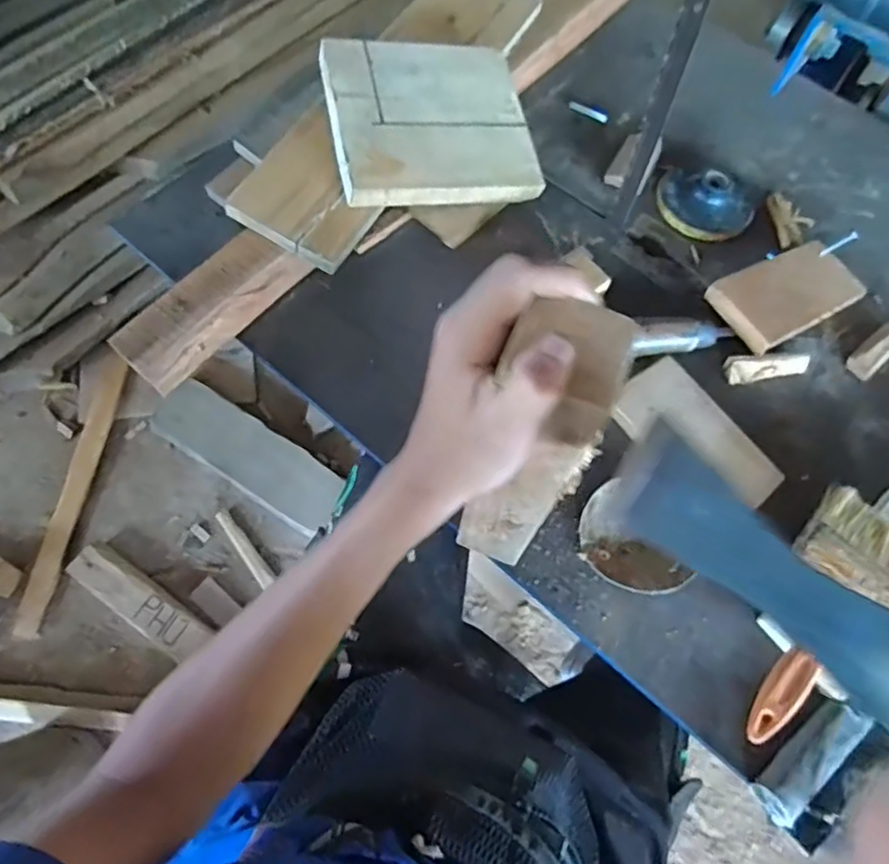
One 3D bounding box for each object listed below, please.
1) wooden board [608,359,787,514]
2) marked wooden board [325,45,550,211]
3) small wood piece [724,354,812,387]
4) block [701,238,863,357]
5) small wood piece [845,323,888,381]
[{"bbox_3d":[0.196,0.007,0.492,0.074,0.010,0.131,-34,72,-17],"label":"wooden board"},{"bbox_3d":[-0.011,-0.272,0.552,0.174,0.021,0.146,-11,84,-19],"label":"marked wooden board"},{"bbox_3d":[0.273,-0.055,0.529,0.070,0.014,0.021,-3,67,-5],"label":"small wood piece"},{"bbox_3d":[0.303,-0.124,0.551,0.138,0.015,0.071,-28,71,-15],"label":"block"},{"bbox_3d":[0.377,-0.073,0.542,0.066,0.016,0.023,-37,73,-18],"label":"small wood piece"}]

